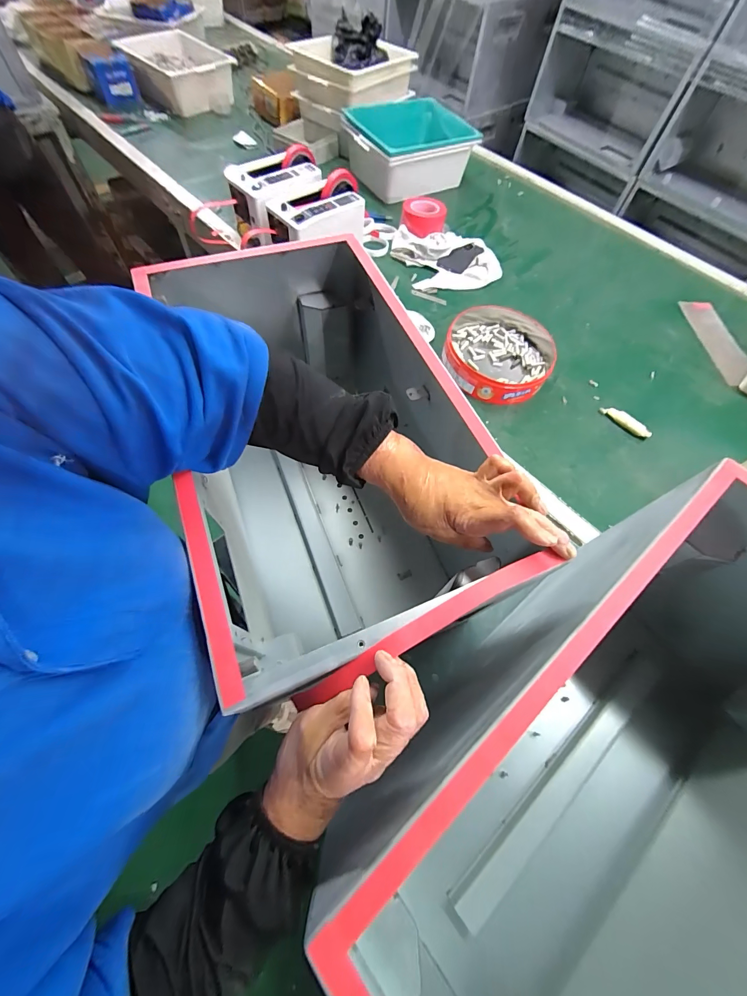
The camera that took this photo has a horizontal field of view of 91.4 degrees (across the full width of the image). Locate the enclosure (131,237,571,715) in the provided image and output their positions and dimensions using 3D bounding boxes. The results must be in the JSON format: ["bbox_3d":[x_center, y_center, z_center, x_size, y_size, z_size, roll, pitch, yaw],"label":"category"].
[{"bbox_3d":[-0.055,-0.060,0.532,0.331,0.333,0.551,-16,65,-11],"label":"enclosure"}]

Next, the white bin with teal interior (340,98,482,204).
[{"bbox_3d":[0.109,-1.120,1.178,0.378,0.139,0.281,-20,66,-13],"label":"white bin with teal interior"}]

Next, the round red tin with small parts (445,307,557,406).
[{"bbox_3d":[0.295,-0.340,0.853,0.262,0.055,0.271,1,63,-3],"label":"round red tin with small parts"}]

